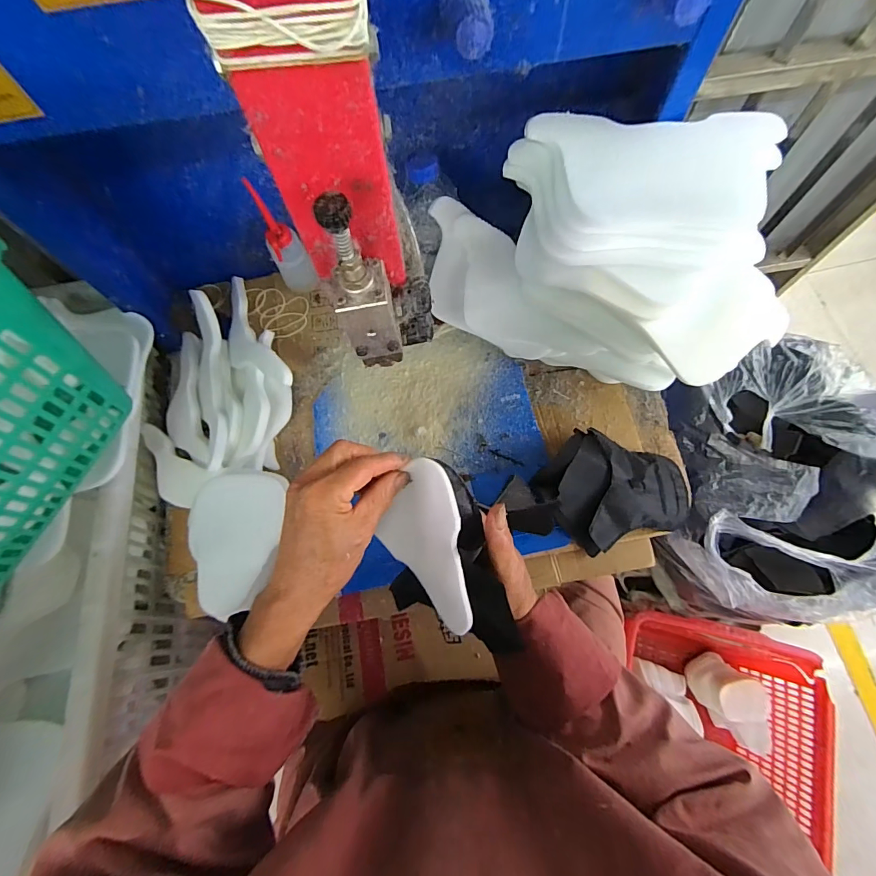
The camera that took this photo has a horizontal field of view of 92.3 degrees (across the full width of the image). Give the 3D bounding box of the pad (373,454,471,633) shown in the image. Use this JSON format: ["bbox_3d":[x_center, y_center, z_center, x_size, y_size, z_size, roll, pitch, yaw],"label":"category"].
[{"bbox_3d":[-0.003,0.090,0.344,0.011,0.104,0.119,-9,48,-41],"label":"pad"}]

